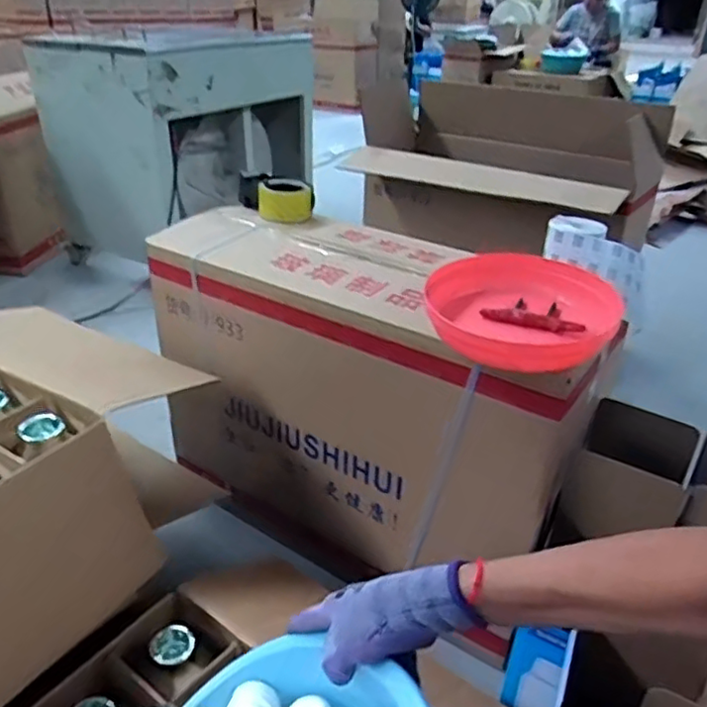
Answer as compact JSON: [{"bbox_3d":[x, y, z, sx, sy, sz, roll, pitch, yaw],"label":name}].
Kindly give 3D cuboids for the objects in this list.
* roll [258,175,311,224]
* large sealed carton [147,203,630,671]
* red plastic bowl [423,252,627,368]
[{"bbox_3d":[-0.127,-0.284,1.189,0.096,0.057,0.096,2,29,-1],"label":"roll"},{"bbox_3d":[0.011,0.088,1.098,0.725,0.497,0.303,19,33,27],"label":"large sealed carton"},{"bbox_3d":[0.200,-0.048,0.785,0.223,0.072,0.223,2,29,-1],"label":"red plastic bowl"}]

